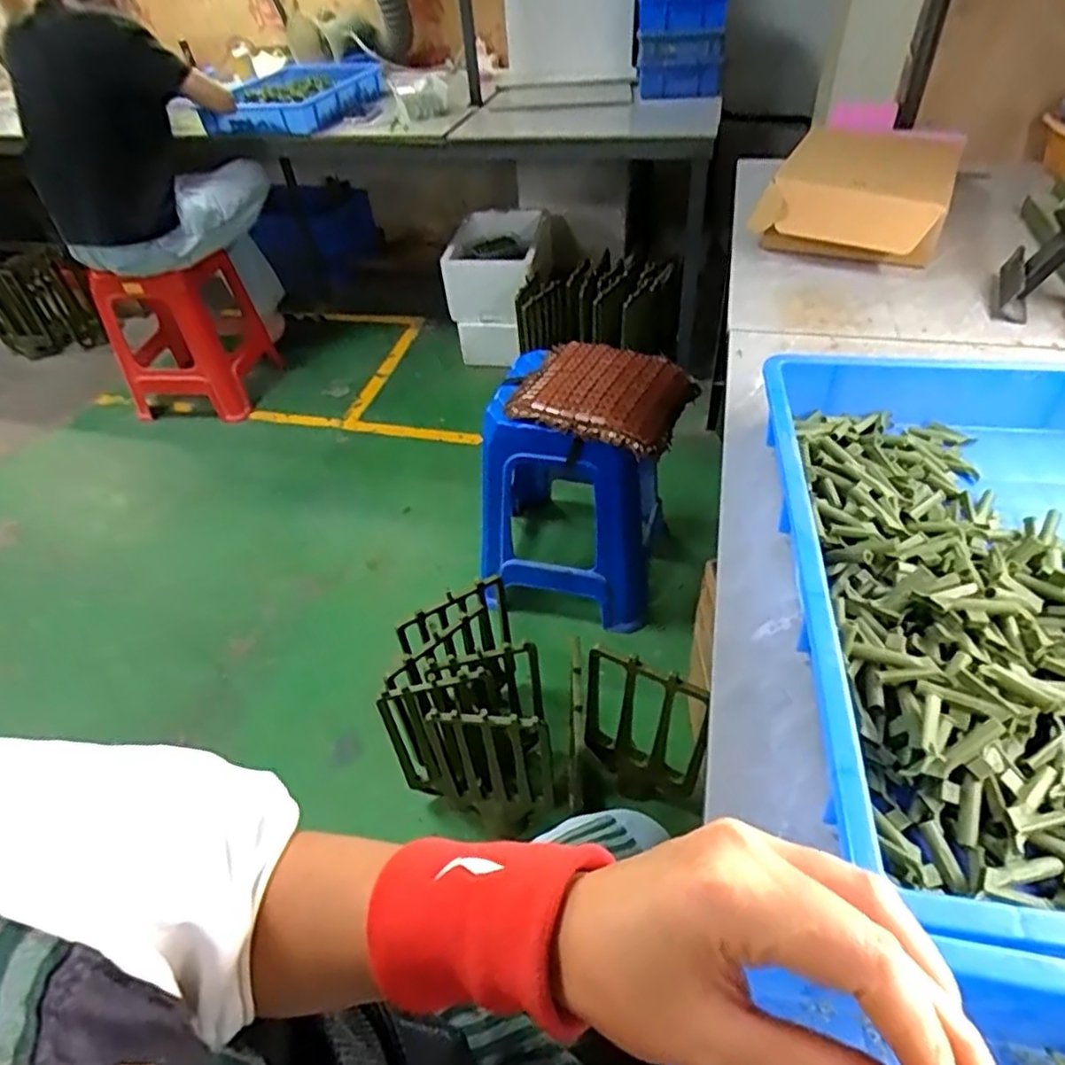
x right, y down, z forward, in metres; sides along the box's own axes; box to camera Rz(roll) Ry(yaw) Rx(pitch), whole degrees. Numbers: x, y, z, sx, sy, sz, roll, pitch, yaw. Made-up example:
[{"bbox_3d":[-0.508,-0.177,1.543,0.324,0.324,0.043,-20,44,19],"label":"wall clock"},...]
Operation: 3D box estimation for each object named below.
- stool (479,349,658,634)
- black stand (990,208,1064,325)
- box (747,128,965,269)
[{"bbox_3d":[0.094,-0.106,1.452,0.338,0.476,0.379,5,44,10],"label":"stool"},{"bbox_3d":[0.698,-0.350,0.883,0.117,0.116,0.101,18,48,22],"label":"black stand"},{"bbox_3d":[0.549,-0.577,1.118,0.266,0.128,0.379,18,48,22],"label":"box"}]

